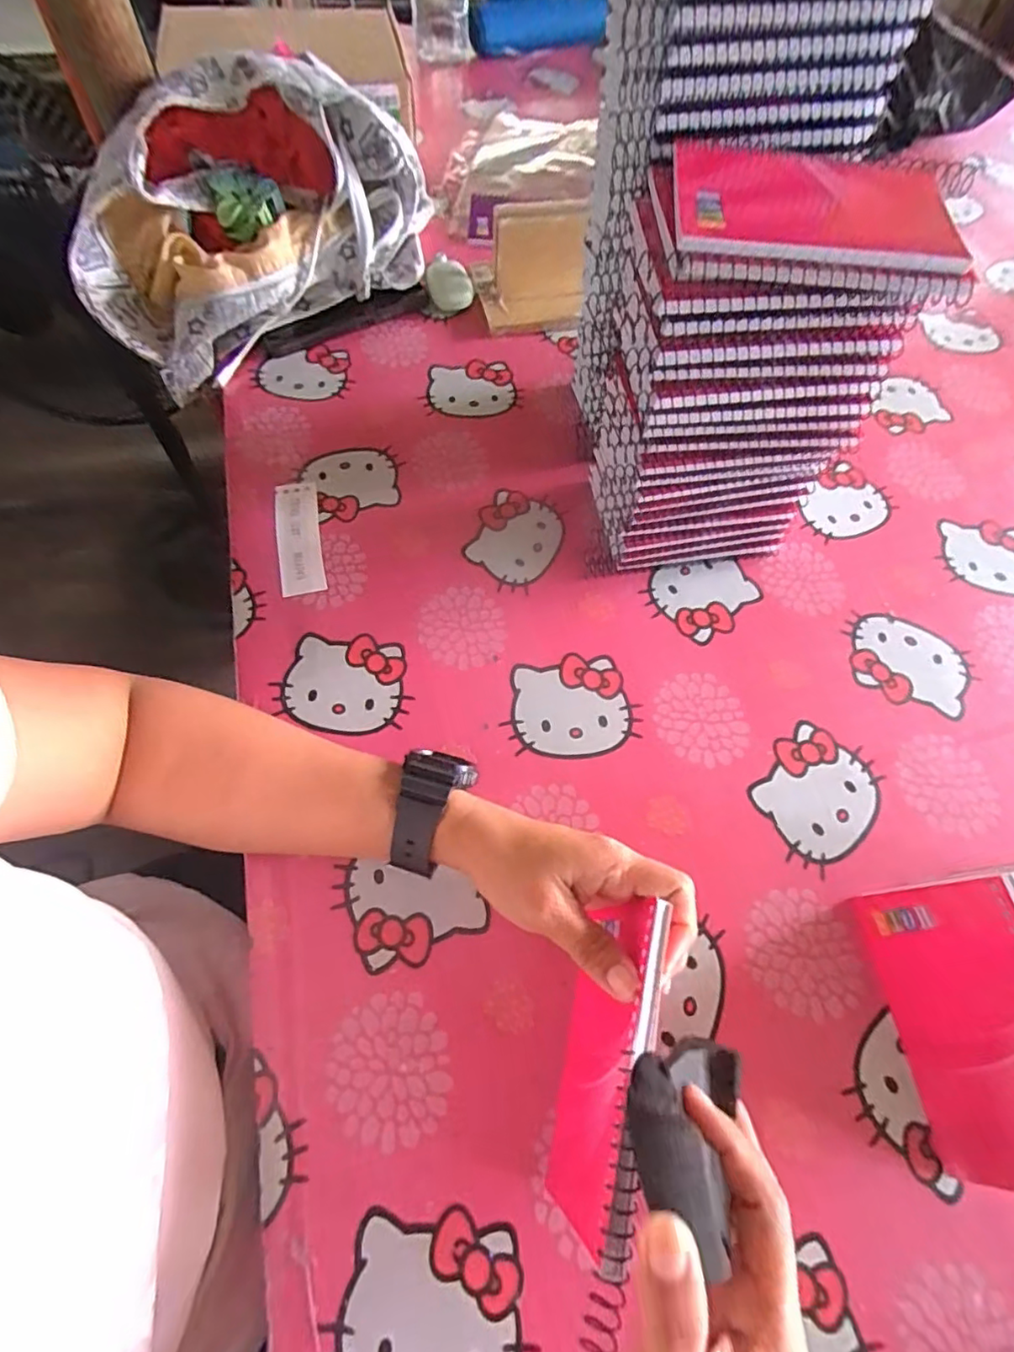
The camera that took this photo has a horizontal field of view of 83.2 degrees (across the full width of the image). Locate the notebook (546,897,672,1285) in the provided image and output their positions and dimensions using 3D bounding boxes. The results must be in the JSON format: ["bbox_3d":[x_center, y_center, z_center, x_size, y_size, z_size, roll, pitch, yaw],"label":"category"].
[{"bbox_3d":[0.046,0.180,0.264,0.014,0.083,0.136,21,60,-7],"label":"notebook"}]

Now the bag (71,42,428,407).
[{"bbox_3d":[-0.214,-0.404,0.499,0.316,0.144,0.155,-33,70,-17],"label":"bag"}]

